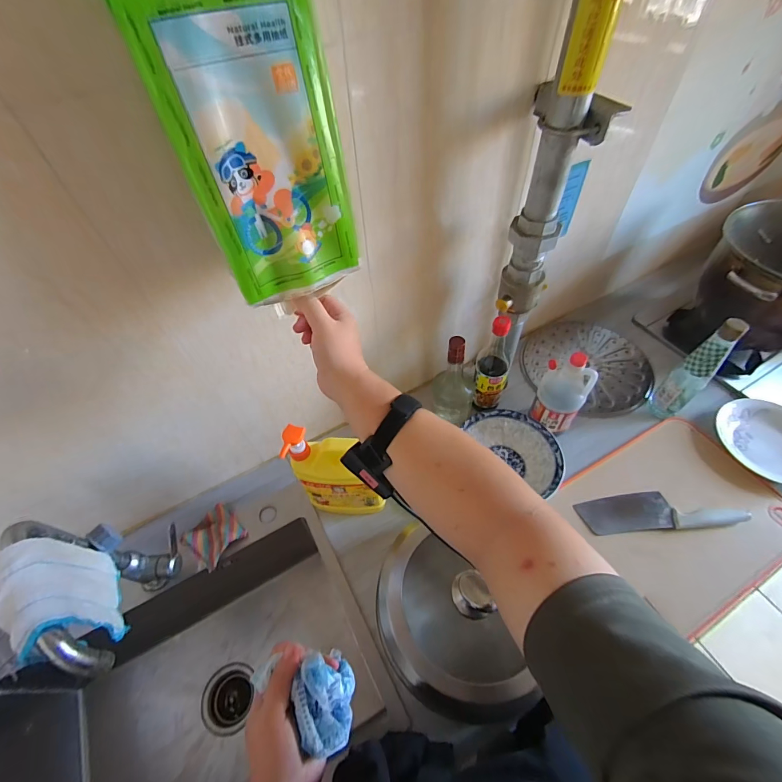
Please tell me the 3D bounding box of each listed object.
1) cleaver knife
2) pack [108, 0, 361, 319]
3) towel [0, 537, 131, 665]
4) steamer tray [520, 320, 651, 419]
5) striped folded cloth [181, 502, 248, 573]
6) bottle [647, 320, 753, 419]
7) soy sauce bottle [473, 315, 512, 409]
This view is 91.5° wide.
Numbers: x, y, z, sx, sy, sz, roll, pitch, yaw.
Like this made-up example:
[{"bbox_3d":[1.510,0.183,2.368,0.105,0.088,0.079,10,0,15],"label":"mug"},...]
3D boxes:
[{"bbox_3d":[0.501,0.226,0.717,0.285,0.022,0.068,-5,54,0],"label":"cleaver knife"},{"bbox_3d":[-0.119,-0.243,0.320,0.139,0.351,0.052,-21,35,-11],"label":"pack"},{"bbox_3d":[-0.363,0.228,0.422,0.057,0.120,0.122,-31,58,-17],"label":"towel"},{"bbox_3d":[0.475,-0.062,0.927,0.292,0.020,0.270,-3,54,2],"label":"steamer tray"},{"bbox_3d":[-0.336,0.277,0.728,0.086,0.026,0.104,33,63,24],"label":"striped folded cloth"},{"bbox_3d":[0.598,-0.039,0.747,0.055,0.250,0.059,-29,57,-16],"label":"bottle"},{"bbox_3d":[0.206,-0.047,0.771,0.063,0.218,0.064,12,56,13],"label":"soy sauce bottle"}]

